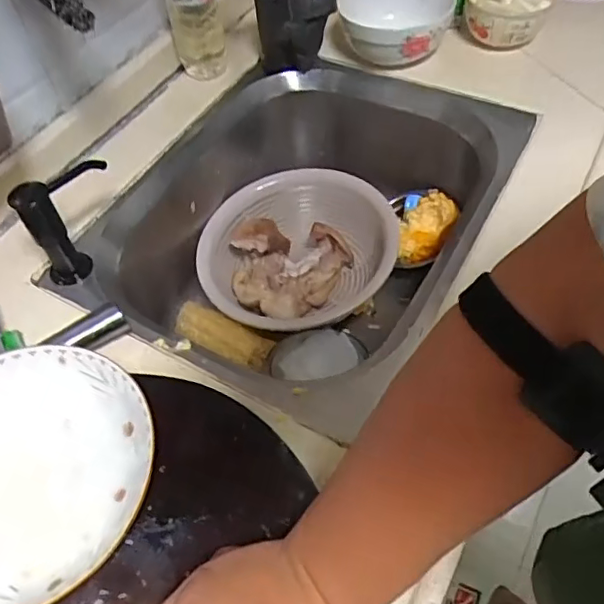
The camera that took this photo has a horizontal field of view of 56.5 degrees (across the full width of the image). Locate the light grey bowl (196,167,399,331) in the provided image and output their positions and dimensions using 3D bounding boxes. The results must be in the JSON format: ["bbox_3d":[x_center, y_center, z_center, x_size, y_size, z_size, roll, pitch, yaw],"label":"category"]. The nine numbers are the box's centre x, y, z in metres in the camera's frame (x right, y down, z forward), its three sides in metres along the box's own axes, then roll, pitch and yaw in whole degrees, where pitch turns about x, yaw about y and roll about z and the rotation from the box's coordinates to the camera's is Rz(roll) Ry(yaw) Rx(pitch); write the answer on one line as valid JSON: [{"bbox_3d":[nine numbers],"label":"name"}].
[{"bbox_3d":[-0.006,-0.056,0.786,0.238,0.097,0.250,-2,54,3],"label":"light grey bowl"}]

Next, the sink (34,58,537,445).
[{"bbox_3d":[0.005,-0.088,0.745,0.410,0.208,0.509,23,60,20],"label":"sink"}]

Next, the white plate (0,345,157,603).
[{"bbox_3d":[-0.209,0.129,0.422,0.198,0.034,0.193,-2,54,3],"label":"white plate"}]

